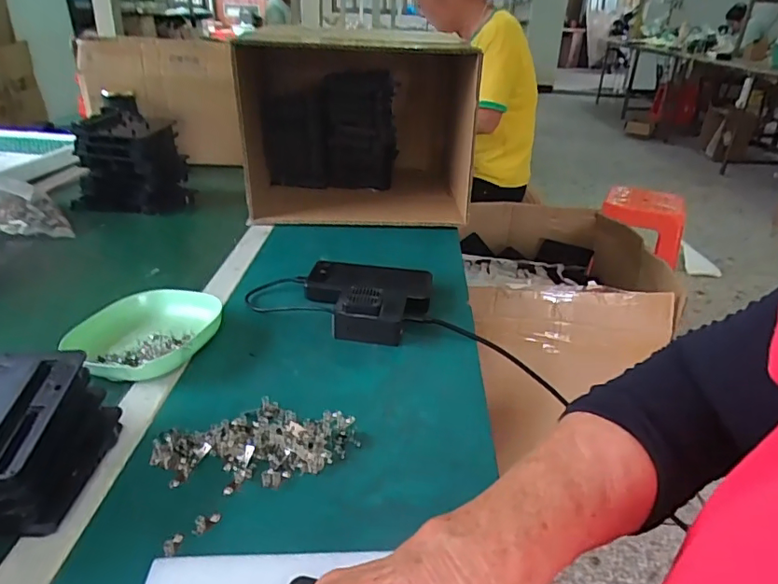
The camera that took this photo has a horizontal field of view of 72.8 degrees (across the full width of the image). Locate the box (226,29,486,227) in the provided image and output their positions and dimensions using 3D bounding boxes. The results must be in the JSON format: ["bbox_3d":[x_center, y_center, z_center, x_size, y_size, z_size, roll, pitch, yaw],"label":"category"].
[{"bbox_3d":[-0.061,-0.296,0.938,0.366,0.294,0.314,0,30,-8],"label":"box"}]

